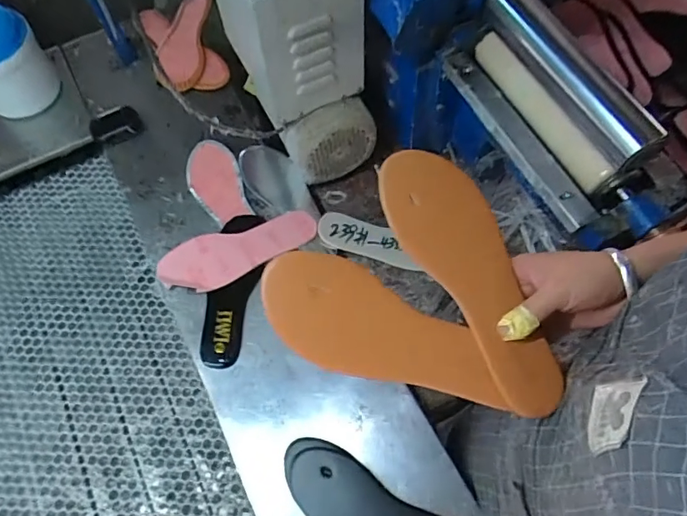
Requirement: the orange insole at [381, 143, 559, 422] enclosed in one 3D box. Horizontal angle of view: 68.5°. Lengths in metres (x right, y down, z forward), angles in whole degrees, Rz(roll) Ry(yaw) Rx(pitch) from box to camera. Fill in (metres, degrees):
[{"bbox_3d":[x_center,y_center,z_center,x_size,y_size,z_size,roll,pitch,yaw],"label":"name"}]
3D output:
[{"bbox_3d":[0.107,0.014,0.420,0.083,0.032,0.231,-24,77,-9],"label":"orange insole"}]

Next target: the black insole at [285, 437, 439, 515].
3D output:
[{"bbox_3d":[0.039,0.303,0.595,0.251,0.013,0.084,26,61,18],"label":"black insole"}]

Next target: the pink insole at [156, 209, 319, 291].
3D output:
[{"bbox_3d":[-0.156,-0.009,0.764,0.235,0.010,0.081,-14,85,-12],"label":"pink insole"}]

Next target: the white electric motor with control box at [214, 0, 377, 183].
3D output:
[{"bbox_3d":[-0.067,-0.291,0.709,0.177,0.335,0.227,-18,66,-6],"label":"white electric motor with control box"}]

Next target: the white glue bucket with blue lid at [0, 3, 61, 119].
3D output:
[{"bbox_3d":[-0.566,-0.329,0.825,0.125,0.160,0.125,0,66,0],"label":"white glue bucket with blue lid"}]

